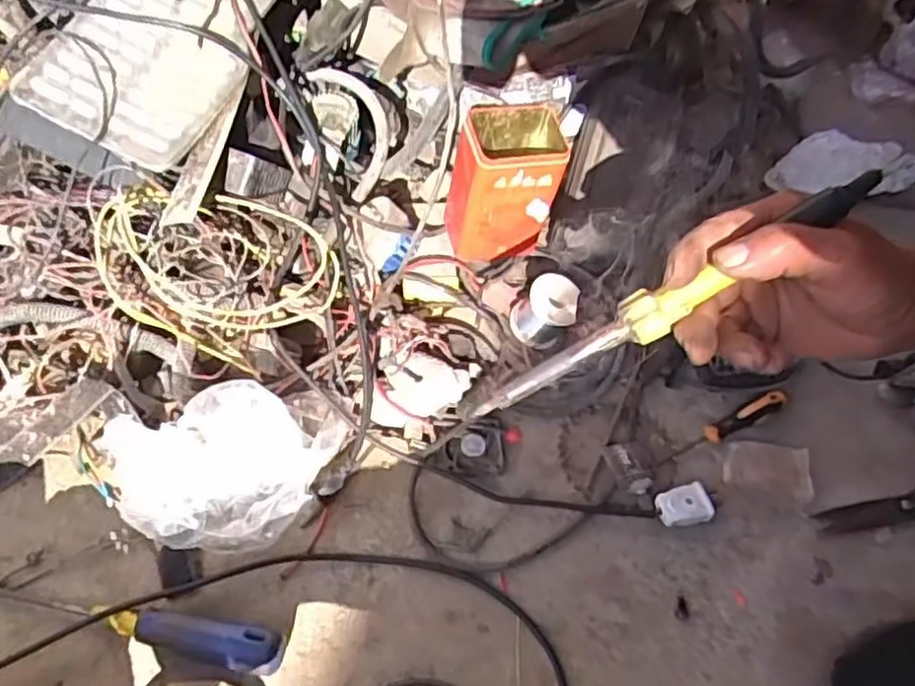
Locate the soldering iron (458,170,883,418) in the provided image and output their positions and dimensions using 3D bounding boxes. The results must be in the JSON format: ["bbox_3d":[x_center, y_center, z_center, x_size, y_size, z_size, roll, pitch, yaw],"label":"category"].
[{"bbox_3d":[0.108,-0.019,0.389,0.248,0.019,0.020,-32,52,15],"label":"soldering iron"}]

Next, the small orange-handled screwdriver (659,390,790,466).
[{"bbox_3d":[0.241,0.076,0.646,0.132,0.015,0.015,-26,56,-5],"label":"small orange-handled screwdriver"}]

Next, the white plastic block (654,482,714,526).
[{"bbox_3d":[0.191,0.138,0.600,0.047,0.017,0.033,-12,57,-13],"label":"white plastic block"}]

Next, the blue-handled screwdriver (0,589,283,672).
[{"bbox_3d":[-0.247,0.205,0.531,0.242,0.026,0.029,12,55,4],"label":"blue-handled screwdriver"}]

